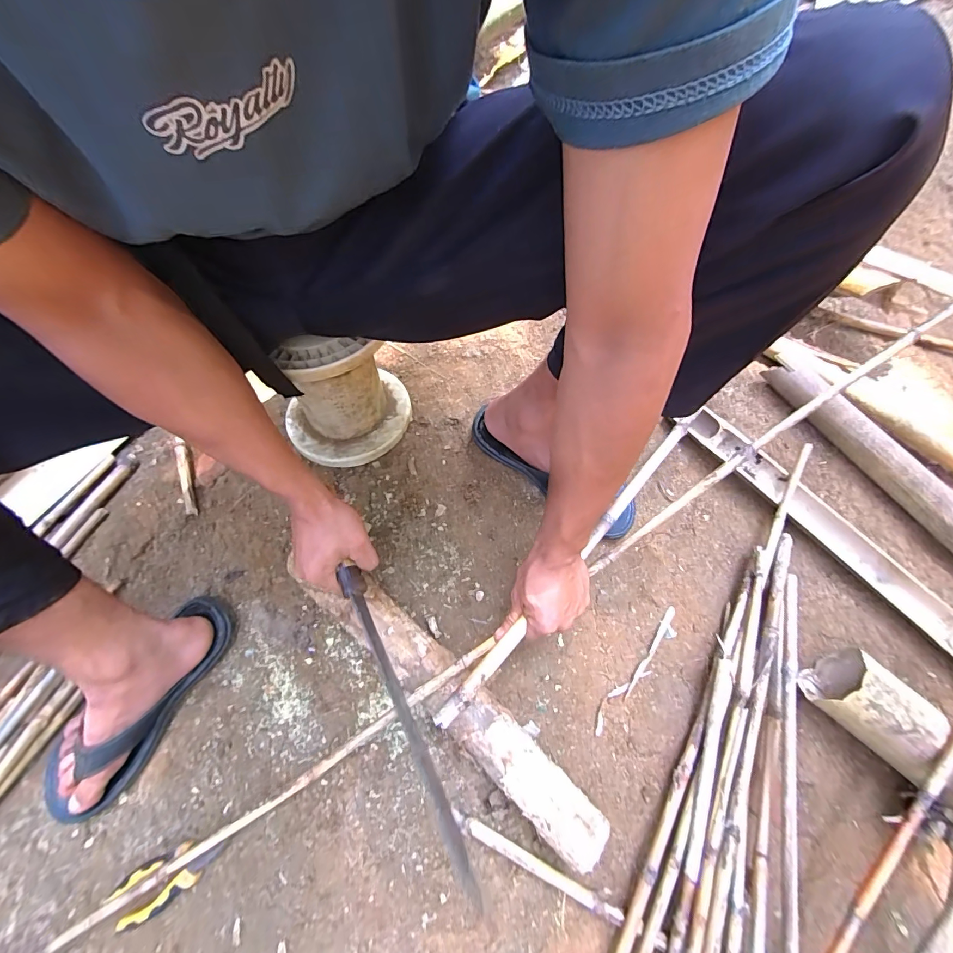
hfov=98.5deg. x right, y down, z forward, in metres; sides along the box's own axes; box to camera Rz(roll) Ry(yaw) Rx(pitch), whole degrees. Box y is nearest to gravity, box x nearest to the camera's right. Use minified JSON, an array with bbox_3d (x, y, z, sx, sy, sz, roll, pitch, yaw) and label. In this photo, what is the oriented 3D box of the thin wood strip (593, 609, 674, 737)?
[{"bbox_3d":[0.220,0.260,0.555,0.026,0.011,0.197,42,75,13],"label":"thin wood strip"}]

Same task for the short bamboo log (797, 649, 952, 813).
[{"bbox_3d":[0.605,0.396,0.472,0.453,0.093,0.088,42,72,14],"label":"short bamboo log"}]

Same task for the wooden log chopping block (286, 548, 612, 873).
[{"bbox_3d":[-0.057,0.255,0.517,0.496,0.075,0.078,37,72,18],"label":"wooden log chopping block"}]

